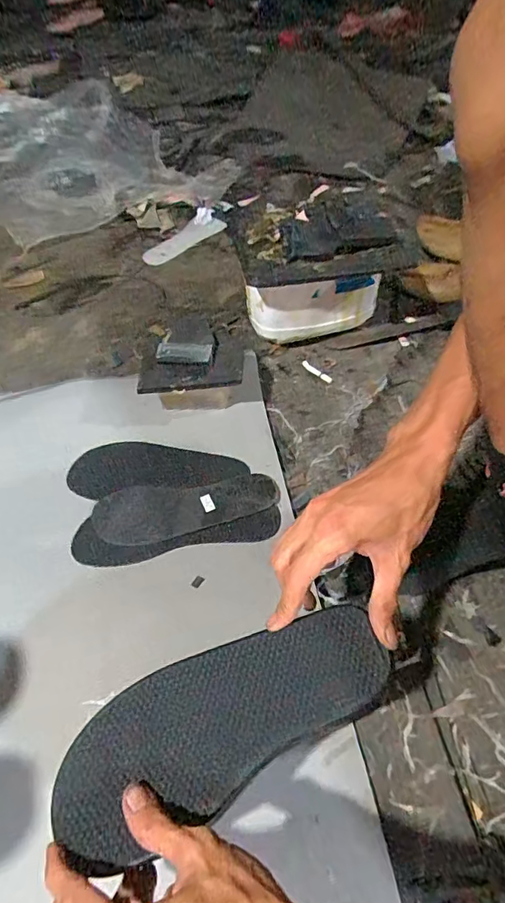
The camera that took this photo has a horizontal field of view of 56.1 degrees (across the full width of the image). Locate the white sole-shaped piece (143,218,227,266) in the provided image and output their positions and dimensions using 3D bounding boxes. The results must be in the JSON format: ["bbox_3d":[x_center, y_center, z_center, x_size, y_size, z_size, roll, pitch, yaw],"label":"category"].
[{"bbox_3d":[-0.138,-0.418,0.935,0.187,0.004,0.054,-40,63,-20],"label":"white sole-shaped piece"}]

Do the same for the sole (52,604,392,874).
[{"bbox_3d":[-0.020,0.192,0.345,0.248,0.011,0.094,-24,60,-10],"label":"sole"}]

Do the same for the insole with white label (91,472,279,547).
[{"bbox_3d":[-0.083,0.071,0.598,0.227,0.013,0.077,-12,57,-4],"label":"insole with white label"}]

